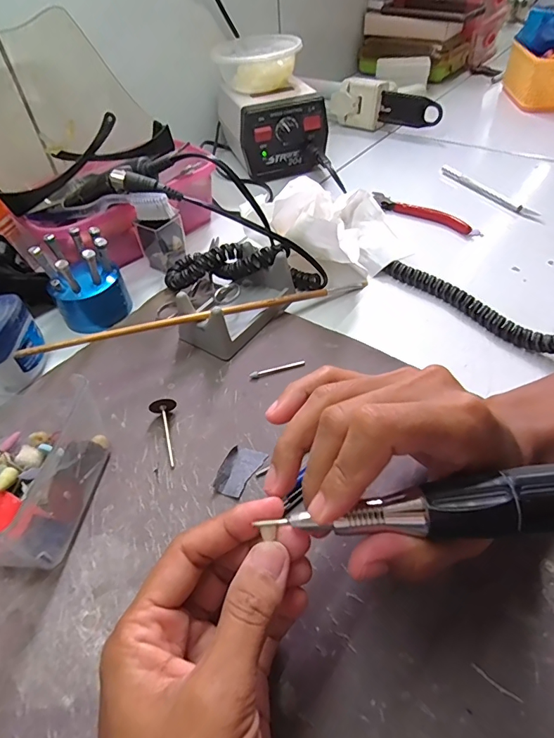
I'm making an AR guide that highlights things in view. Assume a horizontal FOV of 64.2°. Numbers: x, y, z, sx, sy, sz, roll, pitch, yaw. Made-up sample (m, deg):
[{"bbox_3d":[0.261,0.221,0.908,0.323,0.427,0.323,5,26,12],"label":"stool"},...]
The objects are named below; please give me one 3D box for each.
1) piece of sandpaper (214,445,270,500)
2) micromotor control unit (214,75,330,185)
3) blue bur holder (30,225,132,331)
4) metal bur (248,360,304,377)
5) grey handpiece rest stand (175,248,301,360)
[{"bbox_3d":[-0.024,0.062,0.273,0.020,0.005,0.035,21,53,21],"label":"piece of sandpaper"},{"bbox_3d":[-0.009,-0.299,0.546,0.111,0.080,0.121,-16,48,-9],"label":"micromotor control unit"},{"bbox_3d":[-0.161,-0.080,0.369,0.056,0.073,0.054,-16,49,-10],"label":"blue bur holder"},{"bbox_3d":[0.000,-0.001,0.327,0.042,0.004,0.005,-14,49,-9],"label":"metal bur"},{"bbox_3d":[-0.033,-0.061,0.362,0.060,0.039,0.102,28,55,26],"label":"grey handpiece rest stand"}]

